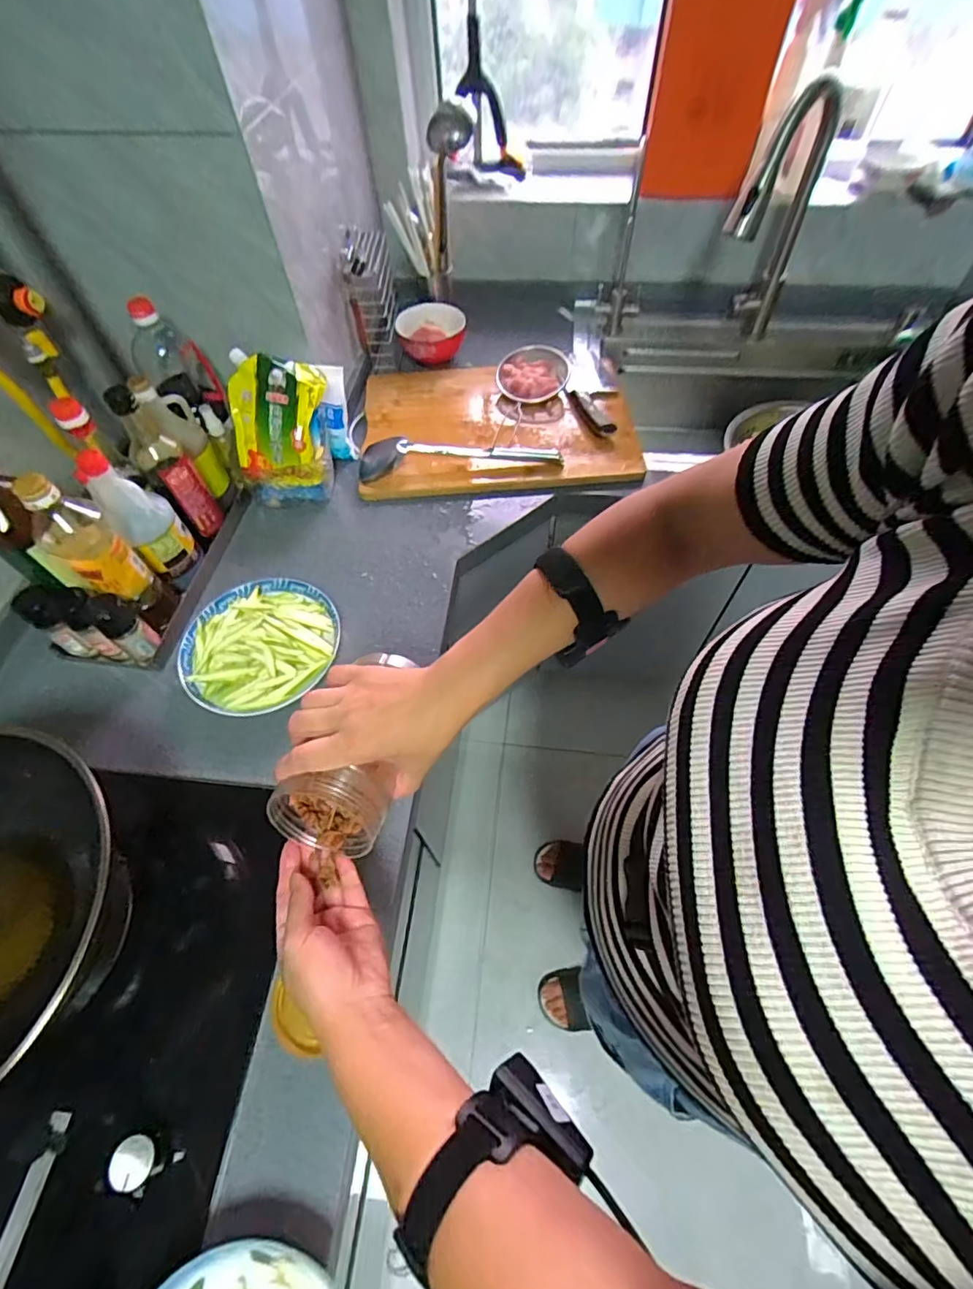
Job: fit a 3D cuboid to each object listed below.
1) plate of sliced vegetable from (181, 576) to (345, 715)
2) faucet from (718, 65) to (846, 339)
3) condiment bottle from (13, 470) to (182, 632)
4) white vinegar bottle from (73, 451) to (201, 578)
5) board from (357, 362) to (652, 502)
[{"bbox_3d":[-0.299,-0.004,0.707,0.195,0.059,0.196,0,59,1],"label":"plate of sliced vegetable"},{"bbox_3d":[0.495,-0.704,0.940,0.071,0.377,0.297,32,65,18],"label":"faucet"},{"bbox_3d":[-0.462,-0.102,0.655,0.077,0.240,0.075,35,66,20],"label":"condiment bottle"},{"bbox_3d":[-0.448,-0.165,0.703,0.071,0.178,0.061,-37,65,-19],"label":"white vinegar bottle"},{"bbox_3d":[0.015,-0.410,0.952,0.462,0.027,0.337,-5,59,-2],"label":"board"}]

